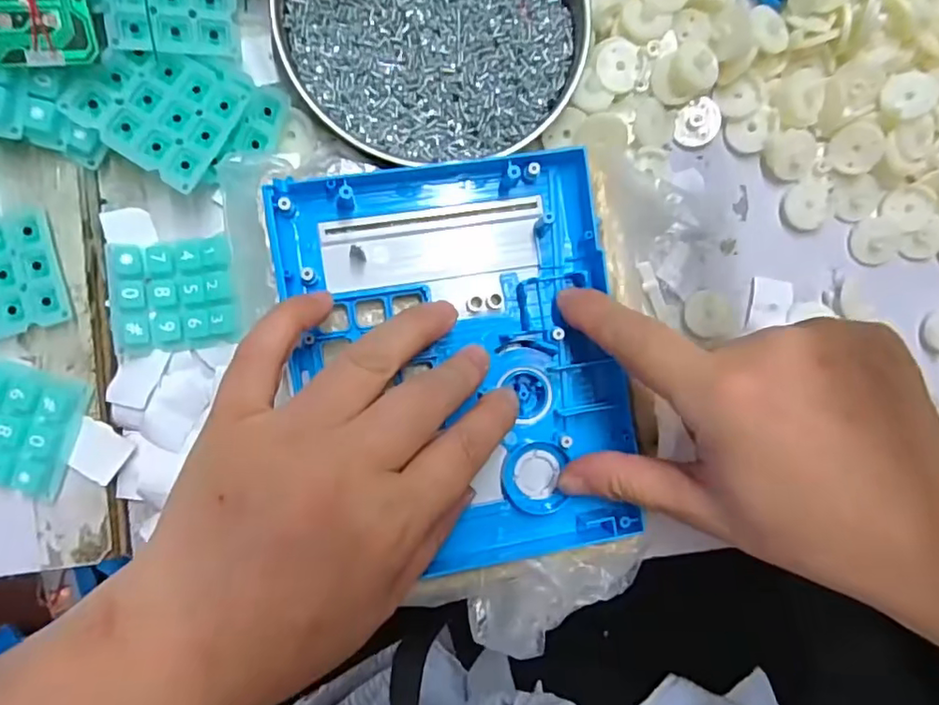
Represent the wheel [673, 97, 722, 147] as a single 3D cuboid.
[{"bbox_3d":[0.111,-0.112,0.288,0.020,0.011,0.020,0,90,-5],"label":"wheel"}]

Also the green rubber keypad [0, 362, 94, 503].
[{"bbox_3d":[-0.190,0.030,0.240,0.054,0.015,0.048,18,88,-5],"label":"green rubber keypad"}]

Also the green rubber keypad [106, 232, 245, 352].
[{"bbox_3d":[-0.129,-0.025,0.259,0.052,0.009,0.047,-5,90,-5],"label":"green rubber keypad"}]

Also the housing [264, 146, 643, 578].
[{"bbox_3d":[-0.004,0.004,0.245,0.131,0.026,0.164,-7,95,-6],"label":"housing"}]

